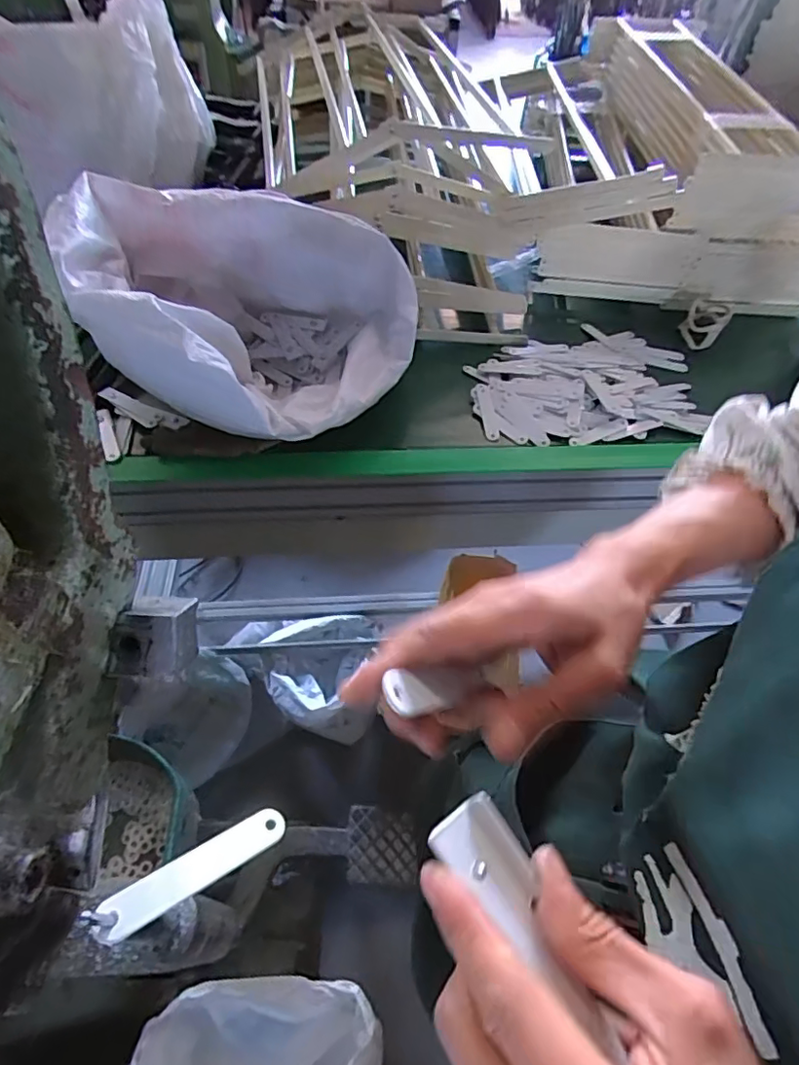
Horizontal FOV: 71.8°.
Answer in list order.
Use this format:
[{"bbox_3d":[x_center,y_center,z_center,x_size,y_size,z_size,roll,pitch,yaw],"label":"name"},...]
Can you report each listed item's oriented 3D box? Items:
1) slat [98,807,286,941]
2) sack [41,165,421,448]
[{"bbox_3d":[-0.093,0.158,0.261,0.083,0.004,0.019,-14,52,-40],"label":"slat"},{"bbox_3d":[-0.163,-0.244,0.649,0.357,0.220,0.300,5,54,1],"label":"sack"}]

